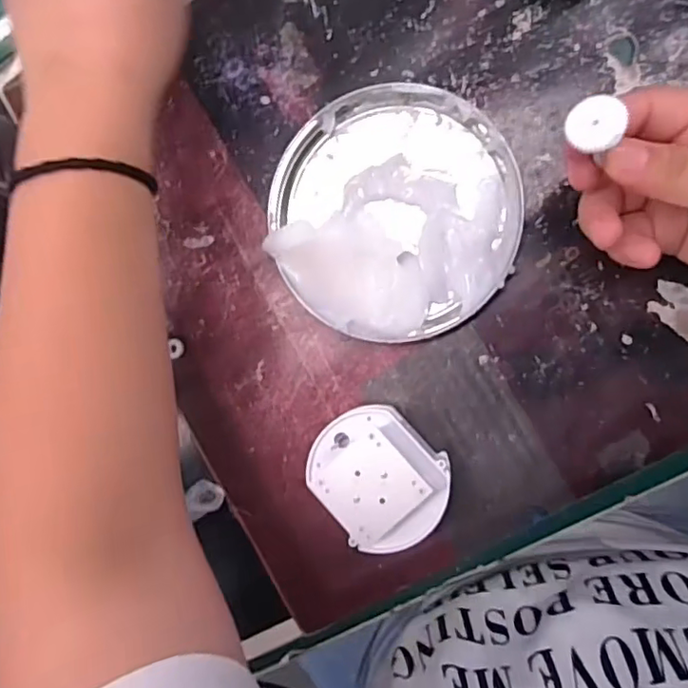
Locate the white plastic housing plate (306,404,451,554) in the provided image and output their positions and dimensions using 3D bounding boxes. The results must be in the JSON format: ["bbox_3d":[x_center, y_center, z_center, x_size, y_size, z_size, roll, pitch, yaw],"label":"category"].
[{"bbox_3d":[0.018,0.067,0.296,0.060,0.044,0.070,-43,84,8],"label":"white plastic housing plate"}]

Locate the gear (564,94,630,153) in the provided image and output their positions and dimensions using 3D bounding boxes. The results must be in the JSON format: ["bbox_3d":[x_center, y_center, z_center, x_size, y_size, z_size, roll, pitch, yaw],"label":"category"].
[{"bbox_3d":[0.089,-0.078,0.208,0.018,0.008,0.018,-4,82,29],"label":"gear"}]

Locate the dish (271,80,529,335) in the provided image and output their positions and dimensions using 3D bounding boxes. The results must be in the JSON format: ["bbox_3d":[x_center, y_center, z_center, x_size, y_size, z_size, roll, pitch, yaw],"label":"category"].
[{"bbox_3d":[0.024,-0.068,0.303,0.129,0.020,0.124,0,92,10],"label":"dish"}]

